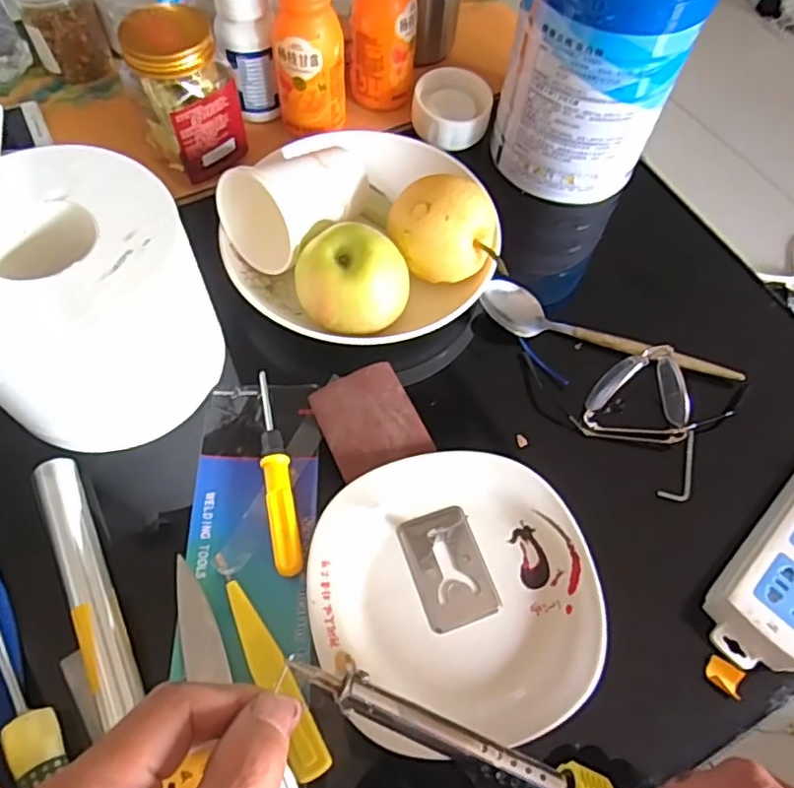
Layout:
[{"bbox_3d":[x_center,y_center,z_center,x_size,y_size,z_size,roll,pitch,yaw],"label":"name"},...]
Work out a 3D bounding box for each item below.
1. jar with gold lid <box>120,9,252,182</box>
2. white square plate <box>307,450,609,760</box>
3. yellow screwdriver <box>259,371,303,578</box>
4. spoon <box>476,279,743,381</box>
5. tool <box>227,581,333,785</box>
[{"bbox_3d":[-0.163,-0.230,0.471,0.073,0.094,0.080,1,62,-3],"label":"jar with gold lid"},{"bbox_3d":[0.033,0.111,0.358,0.158,0.023,0.156,-7,63,-7],"label":"white square plate"},{"bbox_3d":[-0.077,0.050,0.392,0.017,0.019,0.133,-10,63,-9],"label":"yellow screwdriver"},{"bbox_3d":[0.155,-0.046,0.451,0.190,0.032,0.036,15,62,4],"label":"spoon"},{"bbox_3d":[-0.067,0.151,0.335,0.019,0.009,0.110,-26,67,-16],"label":"tool"}]

